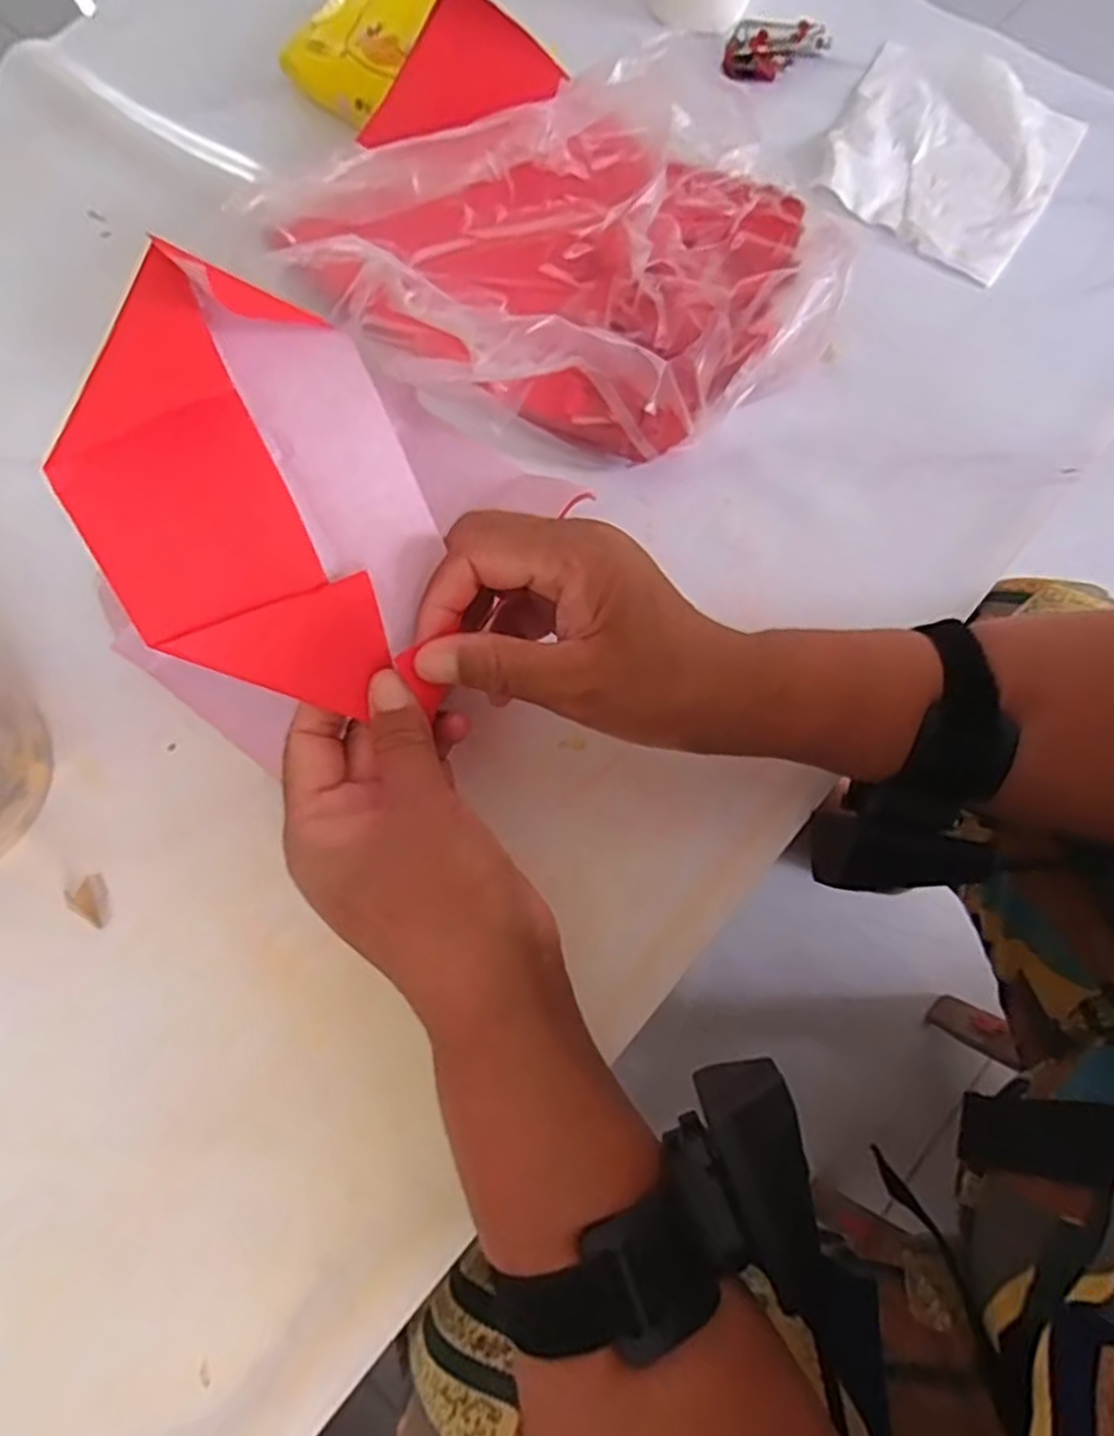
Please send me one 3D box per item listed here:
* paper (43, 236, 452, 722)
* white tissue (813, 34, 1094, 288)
[{"bbox_3d":[-0.096,-0.076,0.262,0.117,0.015,0.122,23,80,-29],"label":"paper"},{"bbox_3d":[0.224,-0.328,0.447,0.127,0.019,0.127,32,75,10],"label":"white tissue"}]

